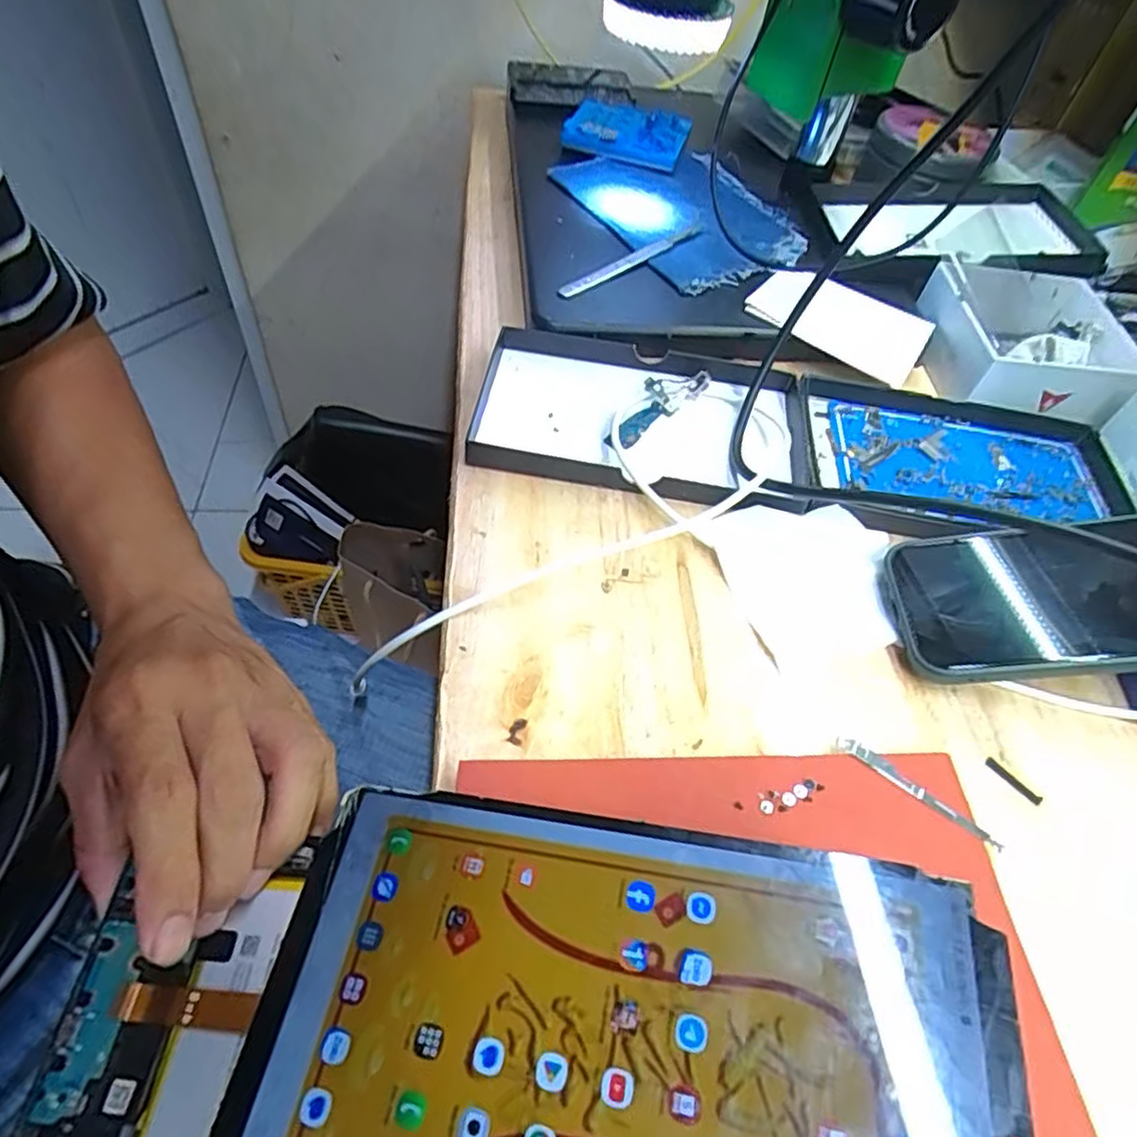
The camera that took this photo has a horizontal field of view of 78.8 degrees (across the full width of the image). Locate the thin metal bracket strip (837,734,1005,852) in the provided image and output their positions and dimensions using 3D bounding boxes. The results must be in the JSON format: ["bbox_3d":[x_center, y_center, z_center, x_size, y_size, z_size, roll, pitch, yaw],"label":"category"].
[{"bbox_3d":[0.135,0.085,0.267,0.065,0.004,0.007,32,58,18],"label":"thin metal bracket strip"}]

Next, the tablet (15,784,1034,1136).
[{"bbox_3d":[-0.024,0.137,0.195,0.271,0.015,0.131,-1,57,11],"label":"tablet"}]

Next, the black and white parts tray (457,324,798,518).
[{"bbox_3d":[0.036,-0.083,0.381,0.180,0.017,0.108,11,54,3],"label":"black and white parts tray"}]

